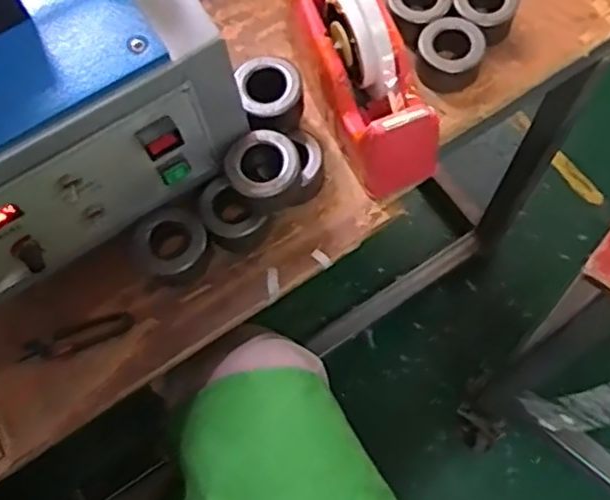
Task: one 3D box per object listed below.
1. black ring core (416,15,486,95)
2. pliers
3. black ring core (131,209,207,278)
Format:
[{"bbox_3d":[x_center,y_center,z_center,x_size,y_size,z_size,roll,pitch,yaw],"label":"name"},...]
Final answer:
[{"bbox_3d":[0.135,-0.182,0.620,0.059,0.039,0.060,13,71,8],"label":"black ring core"},{"bbox_3d":[-0.194,0.075,0.568,0.095,0.007,0.023,-20,70,-5],"label":"pliers"},{"bbox_3d":[-0.116,-0.005,0.569,0.057,0.024,0.058,-1,69,2],"label":"black ring core"}]

